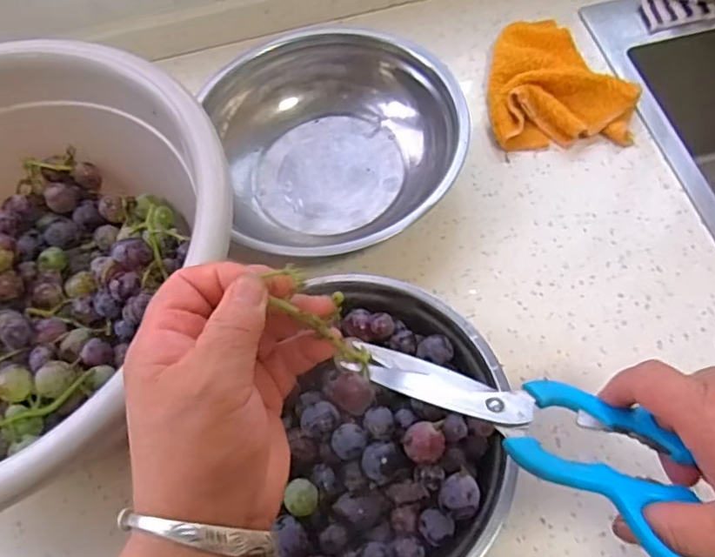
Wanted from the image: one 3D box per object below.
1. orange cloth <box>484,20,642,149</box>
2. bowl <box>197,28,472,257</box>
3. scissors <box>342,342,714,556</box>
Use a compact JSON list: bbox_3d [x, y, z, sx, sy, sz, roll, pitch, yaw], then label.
[{"bbox_3d":[0.190,-0.194,0.560,0.127,0.034,0.151,0,62,3],"label":"orange cloth"},{"bbox_3d":[-0.019,-0.127,0.522,0.206,0.066,0.199,-1,62,3],"label":"bowl"},{"bbox_3d":[0.082,0.070,0.285,0.183,0.018,0.059,23,65,26],"label":"scissors"}]

